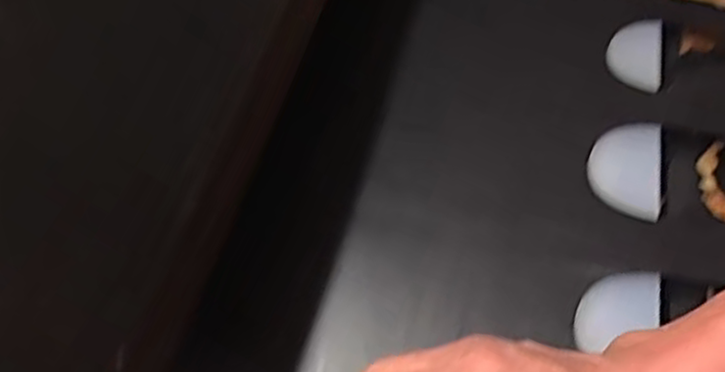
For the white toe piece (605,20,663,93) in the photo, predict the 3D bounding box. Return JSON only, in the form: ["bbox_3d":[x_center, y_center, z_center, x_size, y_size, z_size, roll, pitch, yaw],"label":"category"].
[{"bbox_3d":[0.210,-0.104,0.531,0.040,0.010,0.073,10,58,17],"label":"white toe piece"}]

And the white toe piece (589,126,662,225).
[{"bbox_3d":[0.178,-0.011,0.472,0.046,0.015,0.073,6,57,15],"label":"white toe piece"}]

